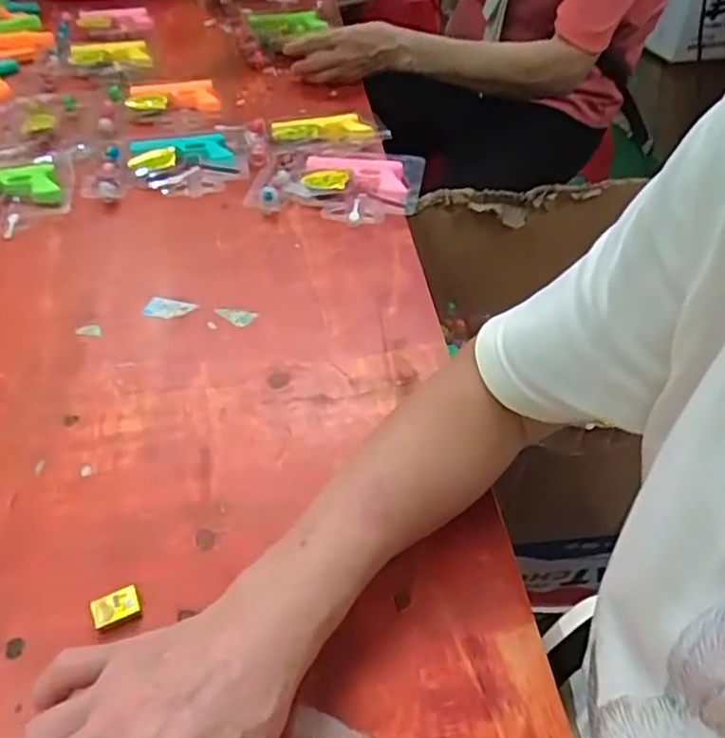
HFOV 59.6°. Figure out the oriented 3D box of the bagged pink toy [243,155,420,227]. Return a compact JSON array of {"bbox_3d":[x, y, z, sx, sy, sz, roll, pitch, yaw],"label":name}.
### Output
[{"bbox_3d":[-0.025,-0.194,0.678,0.172,0.028,0.110,4,46,2],"label":"bagged pink toy"}]

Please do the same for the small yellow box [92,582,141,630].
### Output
[{"bbox_3d":[-0.142,0.137,0.364,0.025,0.007,0.018,-18,49,-18],"label":"small yellow box"}]

